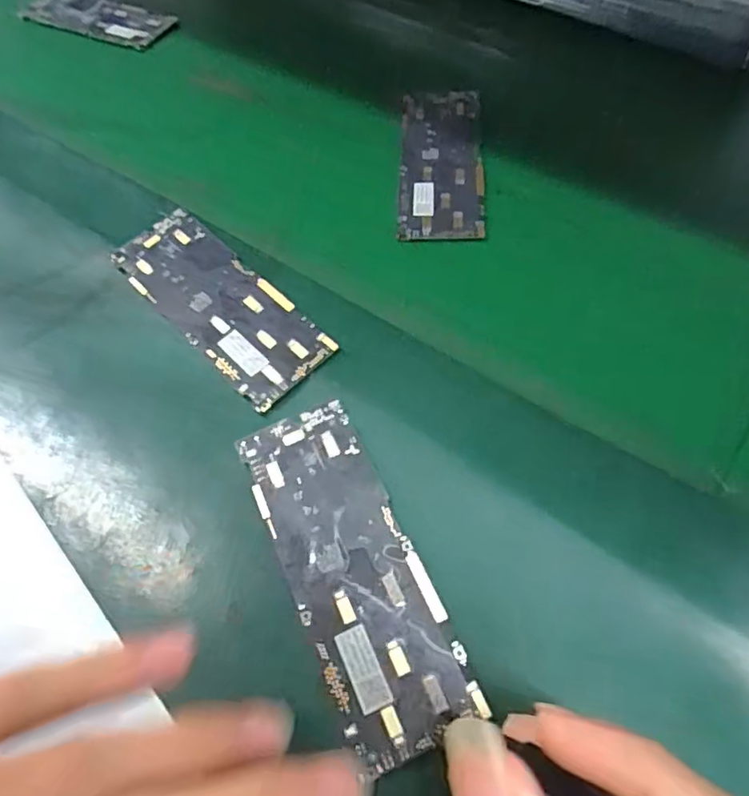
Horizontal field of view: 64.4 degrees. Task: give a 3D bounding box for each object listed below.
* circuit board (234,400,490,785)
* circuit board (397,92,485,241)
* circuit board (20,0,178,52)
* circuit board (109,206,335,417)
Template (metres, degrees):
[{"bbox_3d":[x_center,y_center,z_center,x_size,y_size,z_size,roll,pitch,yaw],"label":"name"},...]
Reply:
[{"bbox_3d":[-0.009,0.058,0.209,0.043,0.005,0.123,-22,61,-11],"label":"circuit board"},{"bbox_3d":[0.037,-0.133,0.332,0.044,0.007,0.129,-1,59,7],"label":"circuit board"},{"bbox_3d":[-0.204,-0.282,0.443,0.107,0.008,0.041,21,75,10],"label":"circuit board"},{"bbox_3d":[-0.073,-0.046,0.274,0.044,0.005,0.123,-41,62,-16],"label":"circuit board"}]

